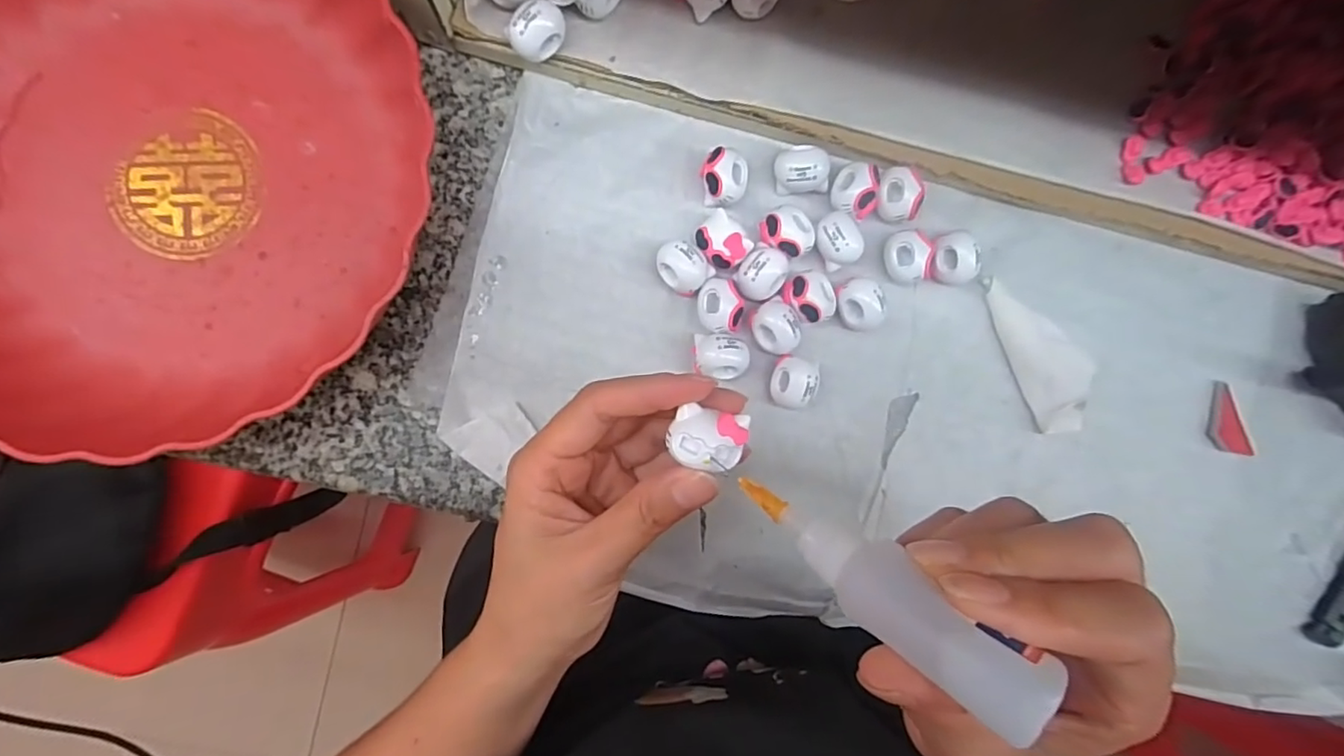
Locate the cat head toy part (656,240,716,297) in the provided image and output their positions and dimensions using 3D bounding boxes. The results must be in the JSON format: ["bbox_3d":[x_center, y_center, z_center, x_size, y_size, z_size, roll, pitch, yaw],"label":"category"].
[{"bbox_3d":[0.005,-0.052,0.278,0.022,0.019,0.025,-36,92,-4],"label":"cat head toy part"}]

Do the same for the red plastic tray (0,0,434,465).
[{"bbox_3d":[-0.231,-0.095,0.255,0.235,0.050,0.239,29,86,-3],"label":"red plastic tray"}]

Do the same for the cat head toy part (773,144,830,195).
[{"bbox_3d":[0.062,-0.101,0.284,0.025,0.018,0.022,-5,90,-4],"label":"cat head toy part"}]

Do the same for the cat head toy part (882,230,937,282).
[{"bbox_3d":[0.114,-0.058,0.286,0.022,0.020,0.023,0,89,-4],"label":"cat head toy part"}]

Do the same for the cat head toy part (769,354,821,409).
[{"bbox_3d":[0.058,0.002,0.282,0.021,0.021,0.025,11,88,-4],"label":"cat head toy part"}]

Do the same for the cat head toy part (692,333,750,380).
[{"bbox_3d":[0.023,-0.010,0.280,0.025,0.019,0.021,1,89,-4],"label":"cat head toy part"}]

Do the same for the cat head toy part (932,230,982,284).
[{"bbox_3d":[0.136,-0.058,0.286,0.020,0.016,0.024,-24,91,-4],"label":"cat head toy part"}]

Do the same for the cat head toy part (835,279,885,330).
[{"bbox_3d":[0.089,-0.035,0.284,0.019,0.020,0.025,-31,91,-4],"label":"cat head toy part"}]

